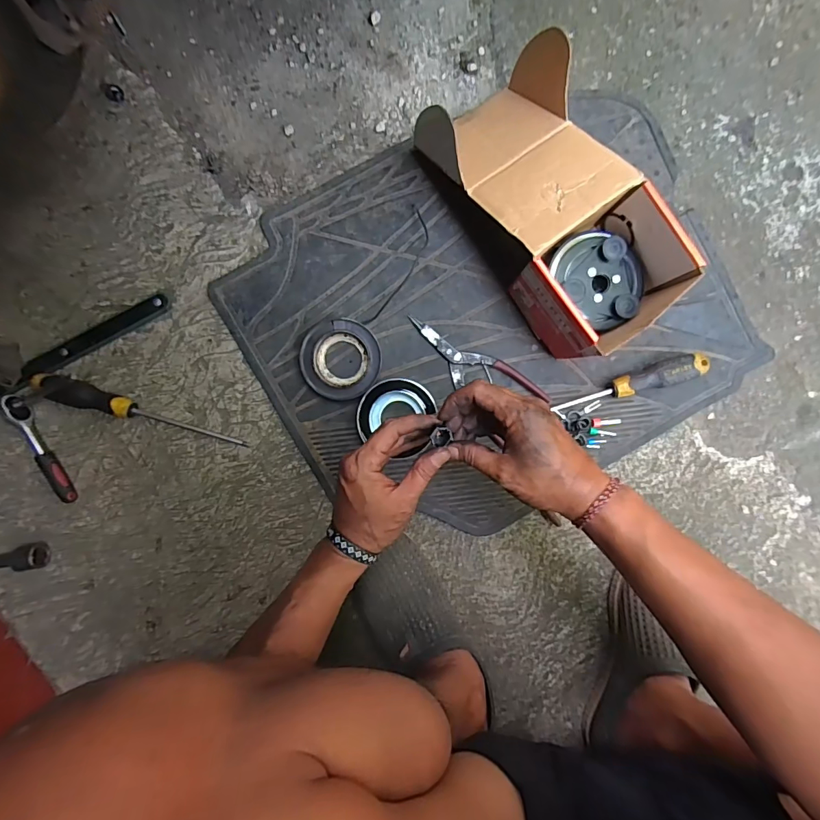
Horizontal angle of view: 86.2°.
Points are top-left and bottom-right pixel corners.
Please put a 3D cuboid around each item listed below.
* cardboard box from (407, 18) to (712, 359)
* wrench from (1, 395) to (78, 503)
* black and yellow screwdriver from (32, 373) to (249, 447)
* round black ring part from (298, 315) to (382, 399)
[{"bbox_3d":[0.167,-0.226,0.474,0.180,0.114,0.305,-34,95,2],"label":"cardboard box"},{"bbox_3d":[-0.445,0.049,0.527,0.020,0.028,0.139,-22,95,1],"label":"wrench"},{"bbox_3d":[-0.319,-0.001,0.520,0.241,0.042,0.033,15,94,-2],"label":"black and yellow screwdriver"},{"bbox_3d":[-0.081,-0.060,0.523,0.090,0.033,0.091,0,95,-1],"label":"round black ring part"}]

